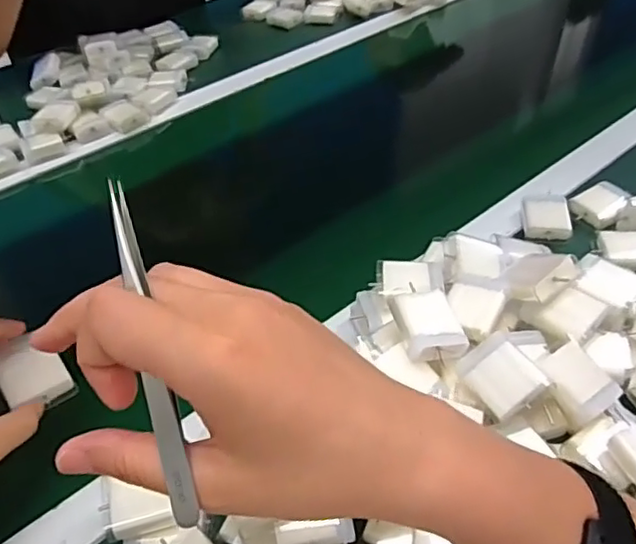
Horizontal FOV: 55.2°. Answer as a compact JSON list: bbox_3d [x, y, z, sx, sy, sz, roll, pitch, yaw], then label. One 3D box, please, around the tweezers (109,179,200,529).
[{"bbox_3d":[-0.057,0.027,0.208,0.009,0.008,0.120,-13,84,-9],"label":"tweezers"}]

